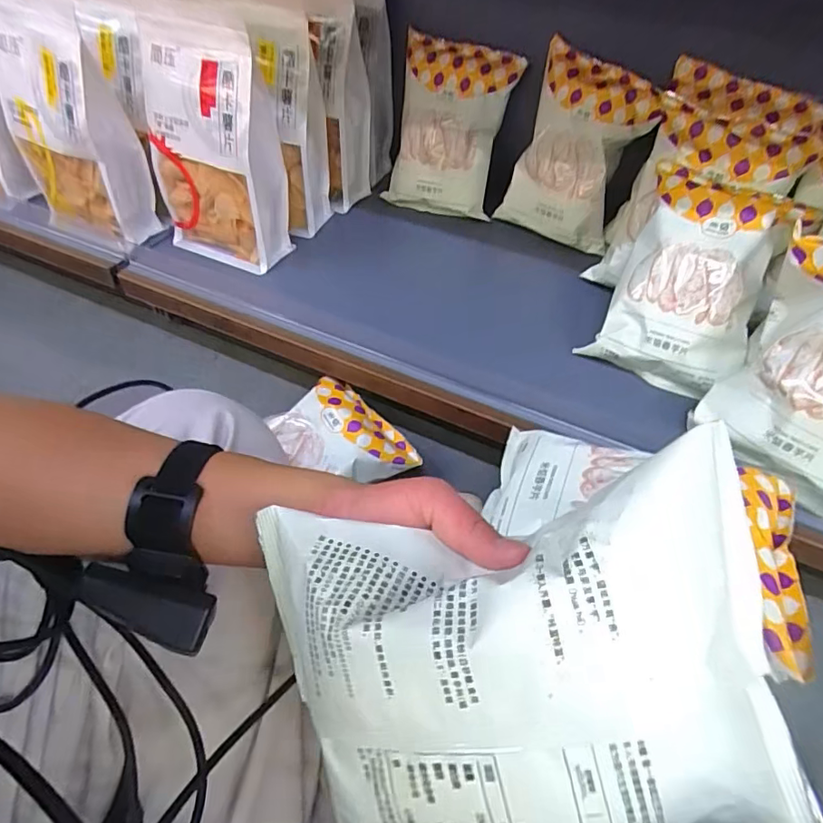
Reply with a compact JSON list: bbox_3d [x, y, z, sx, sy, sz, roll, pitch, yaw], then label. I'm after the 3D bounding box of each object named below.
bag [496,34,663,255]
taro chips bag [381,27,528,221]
[{"bbox_3d":[0.205,-0.321,0.674,0.152,0.200,0.069,26,54,20],"label":"bag"},{"bbox_3d":[0.049,-0.380,0.731,0.165,0.209,0.050,16,31,13],"label":"taro chips bag"}]

